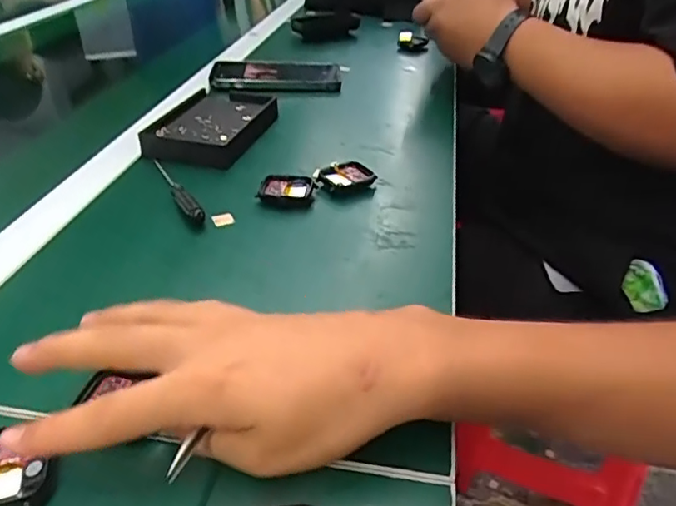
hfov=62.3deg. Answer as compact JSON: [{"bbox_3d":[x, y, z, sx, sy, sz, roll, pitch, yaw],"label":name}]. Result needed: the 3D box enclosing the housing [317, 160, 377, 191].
[{"bbox_3d":[0.007,-0.066,0.491,0.044,0.017,0.032,-15,37,-20],"label":"housing"}]

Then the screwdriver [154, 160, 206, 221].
[{"bbox_3d":[-0.138,-0.055,0.470,0.012,0.014,0.121,-20,39,-26],"label":"screwdriver"}]

